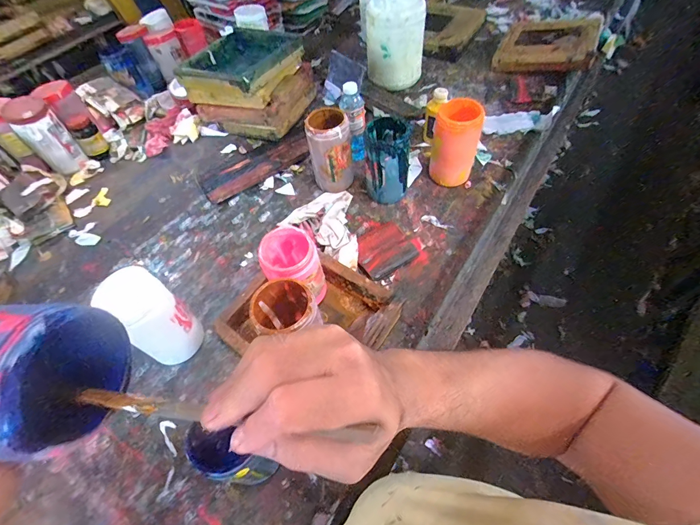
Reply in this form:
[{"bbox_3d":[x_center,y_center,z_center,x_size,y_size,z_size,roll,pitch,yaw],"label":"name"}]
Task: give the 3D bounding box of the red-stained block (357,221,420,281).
[{"bbox_3d":[0.067,-0.027,0.712,0.119,0.030,0.100,-32,59,-16],"label":"red-stained block"}]

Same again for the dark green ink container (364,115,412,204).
[{"bbox_3d":[0.078,-0.216,0.758,0.089,0.160,0.093,-2,56,4],"label":"dark green ink container"}]

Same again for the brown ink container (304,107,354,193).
[{"bbox_3d":[-0.046,-0.255,0.796,0.088,0.161,0.104,-14,56,-5],"label":"brown ink container"}]

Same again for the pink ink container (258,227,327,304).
[{"bbox_3d":[-0.097,0.009,0.602,0.108,0.116,0.096,37,66,26],"label":"pink ink container"}]

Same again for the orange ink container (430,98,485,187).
[{"bbox_3d":[0.230,-0.259,0.767,0.097,0.167,0.099,11,57,12],"label":"orange ink container"}]

